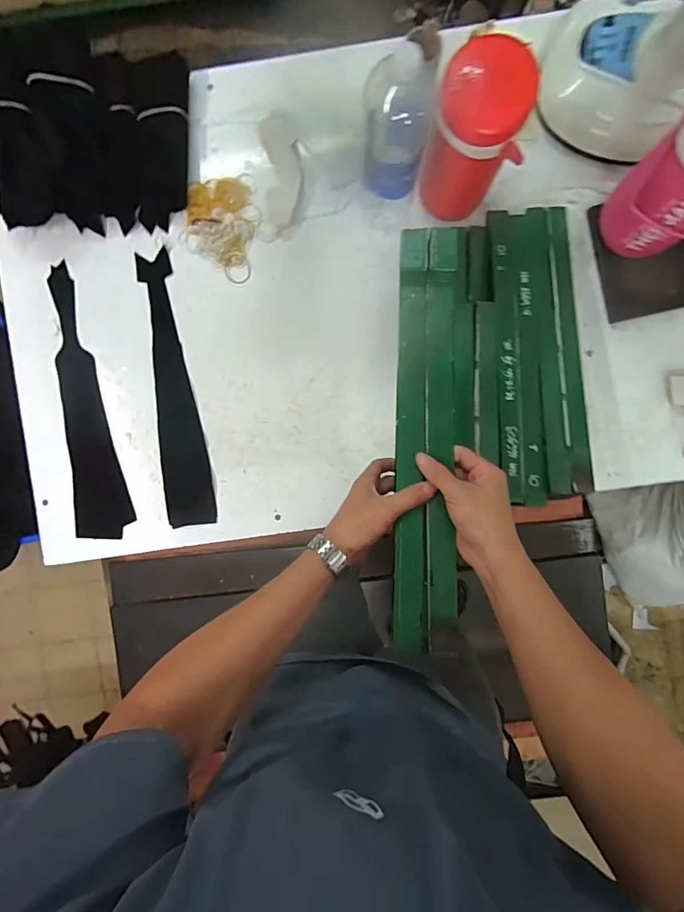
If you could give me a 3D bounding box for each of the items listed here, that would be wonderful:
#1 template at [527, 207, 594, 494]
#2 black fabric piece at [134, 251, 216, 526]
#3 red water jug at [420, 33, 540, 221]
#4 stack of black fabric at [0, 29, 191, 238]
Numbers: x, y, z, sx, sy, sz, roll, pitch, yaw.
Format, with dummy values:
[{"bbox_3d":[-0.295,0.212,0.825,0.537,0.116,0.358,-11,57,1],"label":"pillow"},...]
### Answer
[{"bbox_3d":[0.343,-0.181,0.675,0.068,0.011,0.472,1,81,2],"label":"template"},{"bbox_3d":[-0.297,-0.118,0.768,0.092,0.006,0.484,-7,90,4],"label":"black fabric piece"},{"bbox_3d":[0.185,-0.451,0.626,0.113,0.235,0.107,9,92,1],"label":"red water jug"},{"bbox_3d":[-0.432,-0.565,0.718,0.318,0.100,0.315,0,91,2],"label":"stack of black fabric"}]

